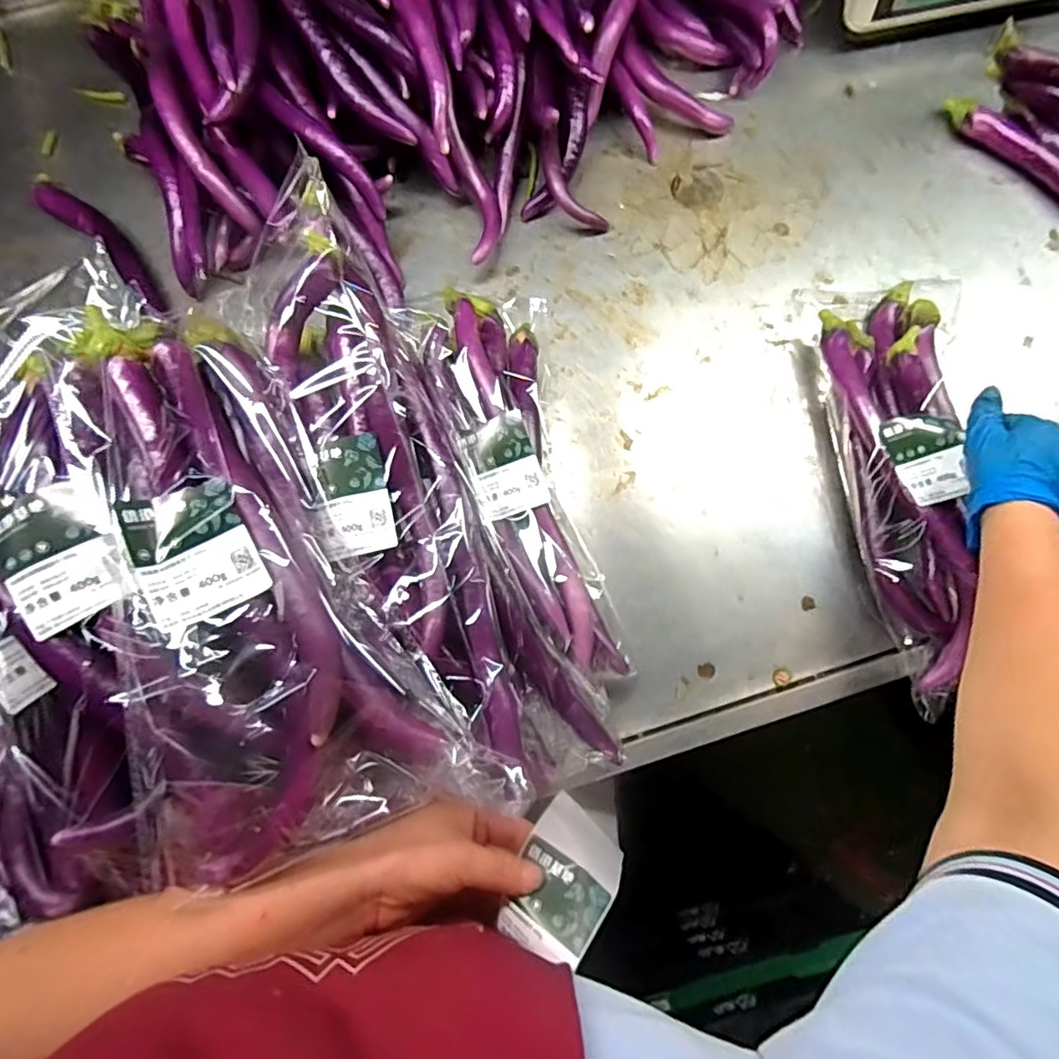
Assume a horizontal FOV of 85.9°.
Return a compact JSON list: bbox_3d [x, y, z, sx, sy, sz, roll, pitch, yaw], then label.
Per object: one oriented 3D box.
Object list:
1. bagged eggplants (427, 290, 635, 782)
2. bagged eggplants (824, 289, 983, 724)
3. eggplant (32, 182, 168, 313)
[{"bbox_3d":[0.003,-0.017,0.471,0.102,0.096,0.403,-14,76,-2],"label":"bagged eggplants"},{"bbox_3d":[0.338,-0.052,0.513,0.116,0.072,0.385,1,75,2],"label":"bagged eggplants"},{"bbox_3d":[-0.446,-0.296,0.602,0.038,0.034,0.164,-43,94,-8],"label":"eggplant"}]

